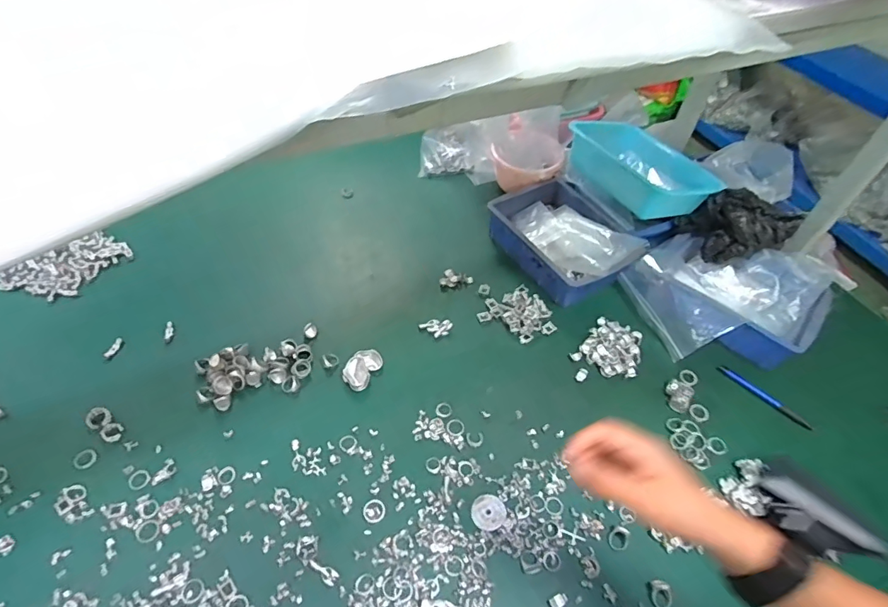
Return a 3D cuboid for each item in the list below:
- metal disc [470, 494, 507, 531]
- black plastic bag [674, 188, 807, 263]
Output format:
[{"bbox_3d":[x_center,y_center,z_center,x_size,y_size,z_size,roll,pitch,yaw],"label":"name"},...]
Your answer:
[{"bbox_3d":[0.056,0.259,0.589,0.042,0.004,0.041,2,50,-3],"label":"metal disc"},{"bbox_3d":[0.510,-0.134,0.818,0.164,0.077,0.114,-9,52,-12],"label":"black plastic bag"}]

